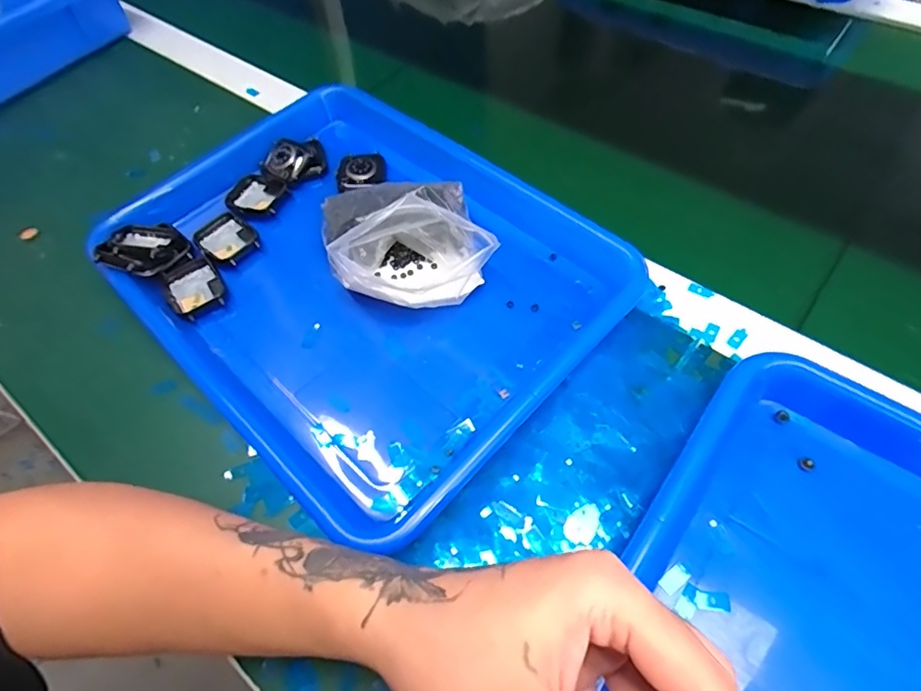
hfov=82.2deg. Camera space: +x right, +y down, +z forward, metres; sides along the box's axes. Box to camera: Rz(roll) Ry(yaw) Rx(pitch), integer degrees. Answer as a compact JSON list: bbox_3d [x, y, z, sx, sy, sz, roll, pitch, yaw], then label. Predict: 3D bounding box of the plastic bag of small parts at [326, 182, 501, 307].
[{"bbox_3d":[-0.038,-0.073,0.353,0.104,0.061,0.106,-19,57,-6],"label":"plastic bag of small parts"}]

